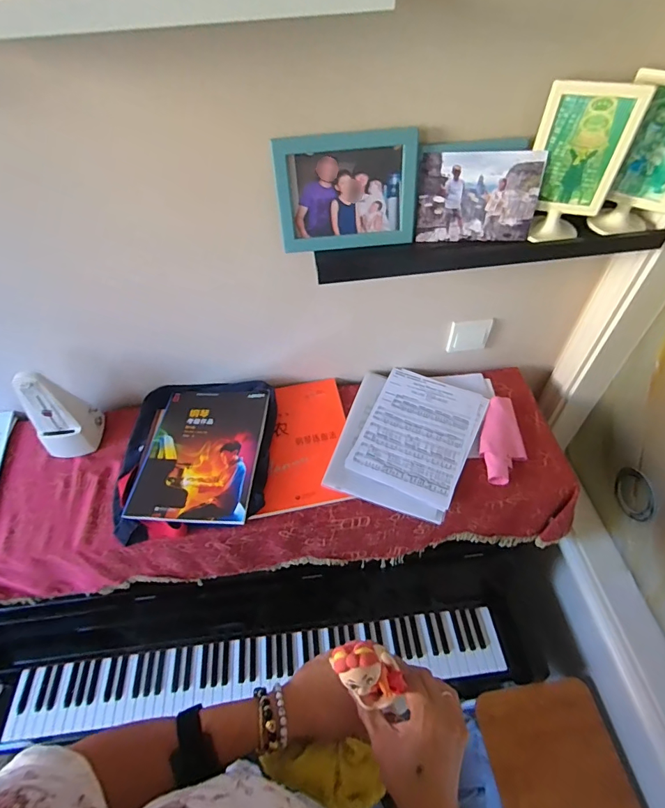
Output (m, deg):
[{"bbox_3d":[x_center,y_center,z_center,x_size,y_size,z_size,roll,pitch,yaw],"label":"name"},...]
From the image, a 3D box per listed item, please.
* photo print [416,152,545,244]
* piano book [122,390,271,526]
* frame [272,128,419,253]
[{"bbox_3d":[0.228,-0.323,0.675,0.178,0.126,0.009,3,36,5],"label":"photo print"},{"bbox_3d":[-0.259,0.092,0.869,0.225,0.014,0.307,1,52,4],"label":"piano book"},{"bbox_3d":[0.023,-0.325,0.667,0.210,0.160,0.013,-6,37,-2],"label":"frame"}]

